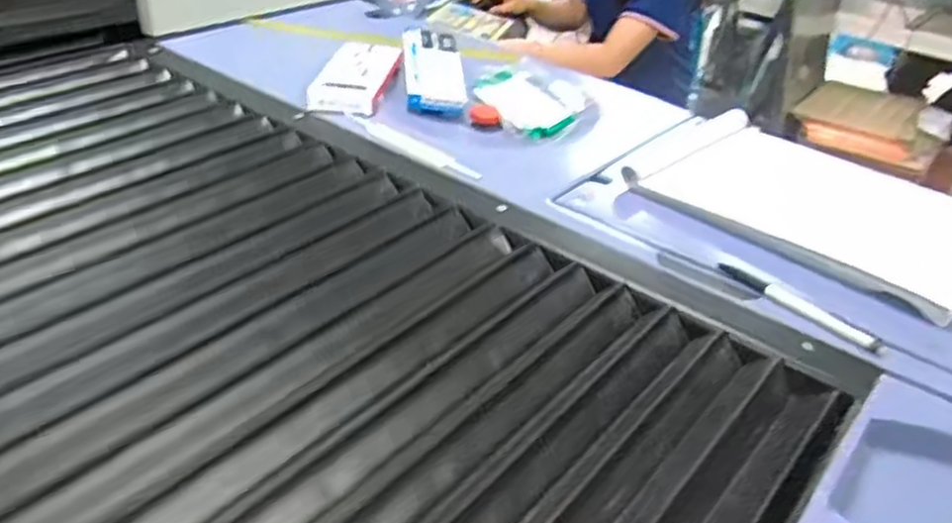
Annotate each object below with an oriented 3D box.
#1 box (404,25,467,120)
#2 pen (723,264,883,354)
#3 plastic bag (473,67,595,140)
[{"bbox_3d":[-0.051,-0.233,0.931,0.071,0.017,0.166,1,52,-9],"label":"box"},{"bbox_3d":[0.247,0.032,0.590,0.019,0.011,0.138,-21,41,-34],"label":"pen"},{"bbox_3d":[0.074,-0.201,0.932,0.124,0.038,0.183,-3,34,-16],"label":"plastic bag"}]

